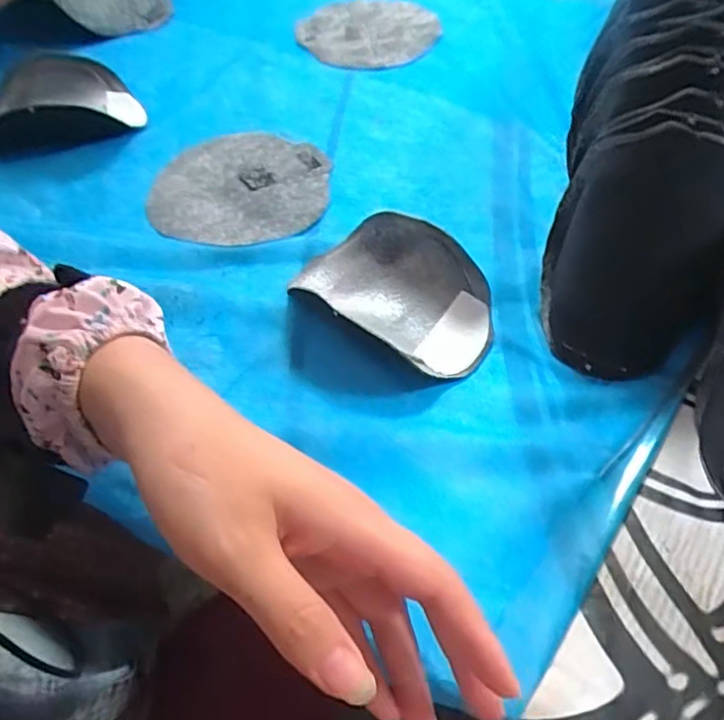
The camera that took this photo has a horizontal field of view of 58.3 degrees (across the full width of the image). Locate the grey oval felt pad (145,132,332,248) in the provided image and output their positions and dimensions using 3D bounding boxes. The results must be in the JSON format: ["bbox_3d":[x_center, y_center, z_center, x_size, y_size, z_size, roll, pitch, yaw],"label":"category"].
[{"bbox_3d":[-0.097,-0.141,0.525,0.137,0.009,0.137,5,53,6],"label":"grey oval felt pad"}]

